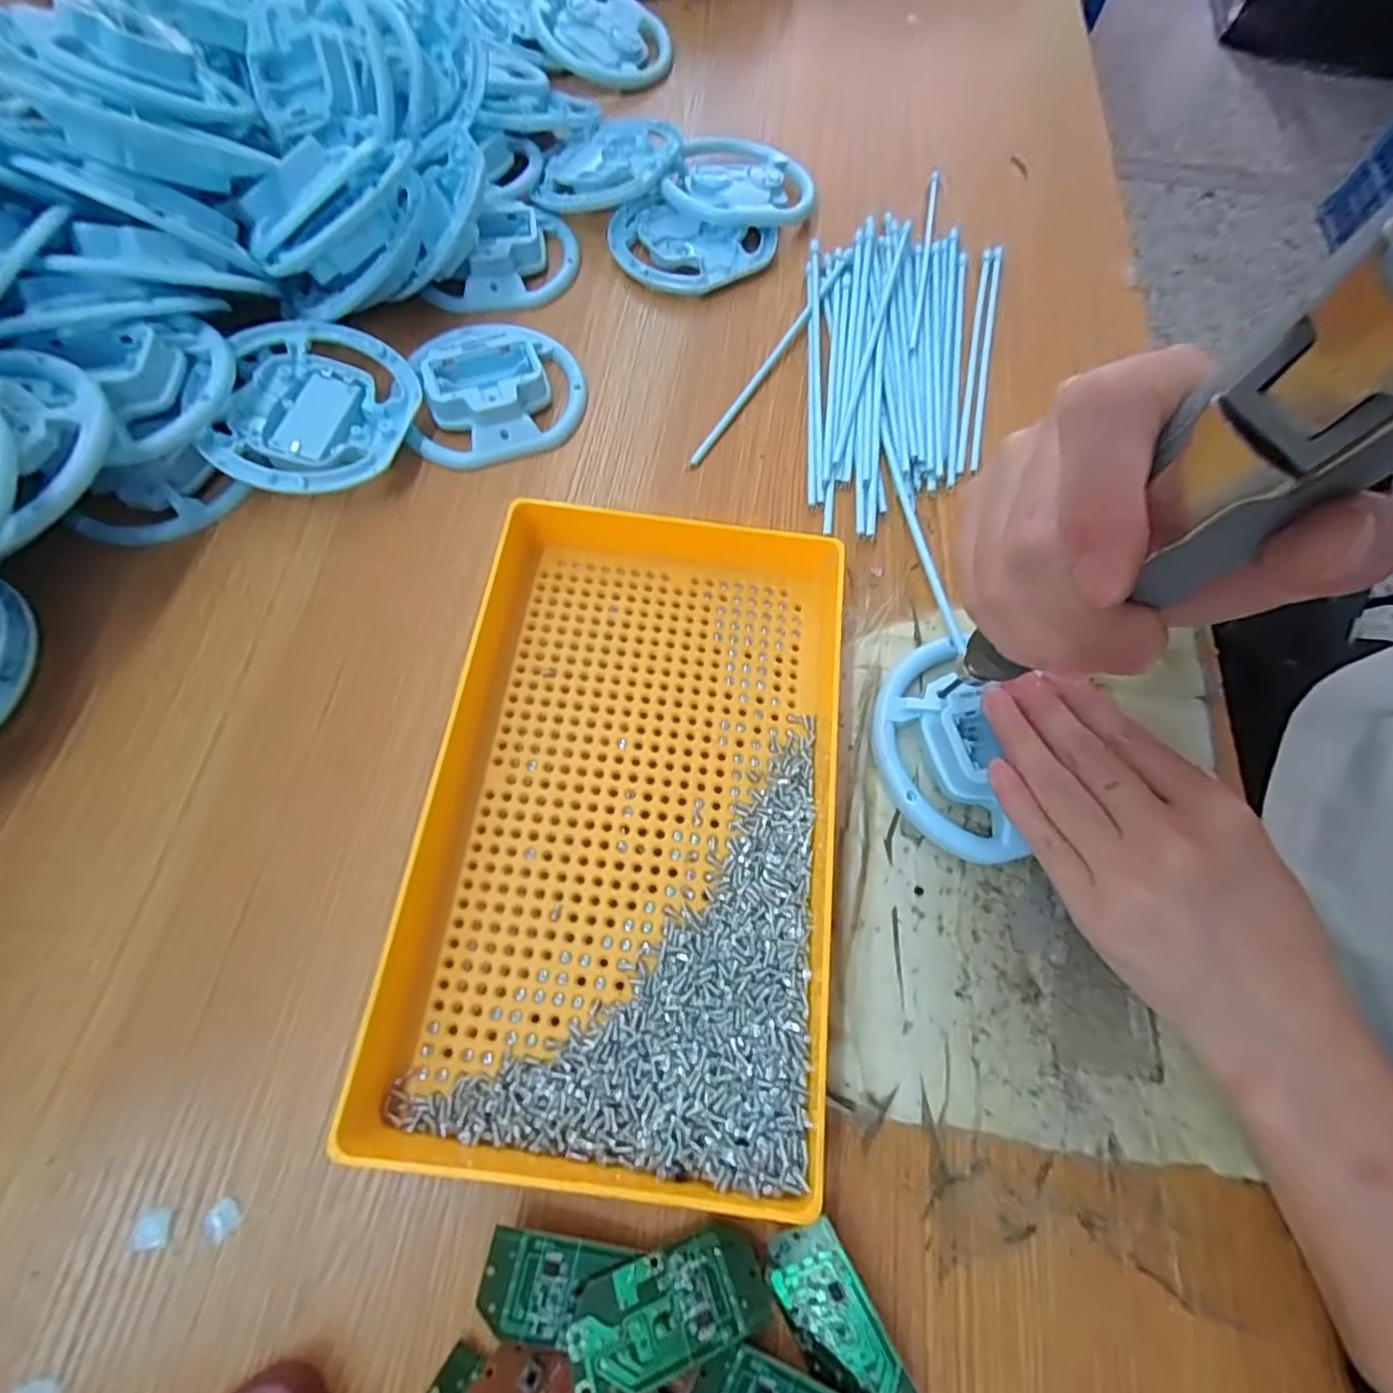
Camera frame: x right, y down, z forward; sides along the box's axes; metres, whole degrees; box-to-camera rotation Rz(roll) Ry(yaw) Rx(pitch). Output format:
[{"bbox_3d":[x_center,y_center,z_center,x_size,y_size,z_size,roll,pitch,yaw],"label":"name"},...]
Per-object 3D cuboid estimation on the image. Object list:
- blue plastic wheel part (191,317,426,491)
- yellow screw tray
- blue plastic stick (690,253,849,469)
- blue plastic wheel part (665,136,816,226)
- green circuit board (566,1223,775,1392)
[{"bbox_3d":[-0.194,-0.144,0.326,0.088,0.028,0.103,9,69,2],"label":"blue plastic wheel part"},{"bbox_3d":[-0.028,0.039,0.252,0.165,0.036,0.247,8,69,1],"label":"yellow screw tray"},{"bbox_3d":[0.046,-0.200,0.373,0.007,0.011,0.188,30,71,9],"label":"blue plastic stick"},{"bbox_3d":[0.030,-0.335,0.416,0.091,0.012,0.089,15,69,4],"label":"blue plastic wheel part"},{"bbox_3d":[-0.008,0.190,0.198,0.060,0.004,0.030,-13,46,-15],"label":"green circuit board"}]

